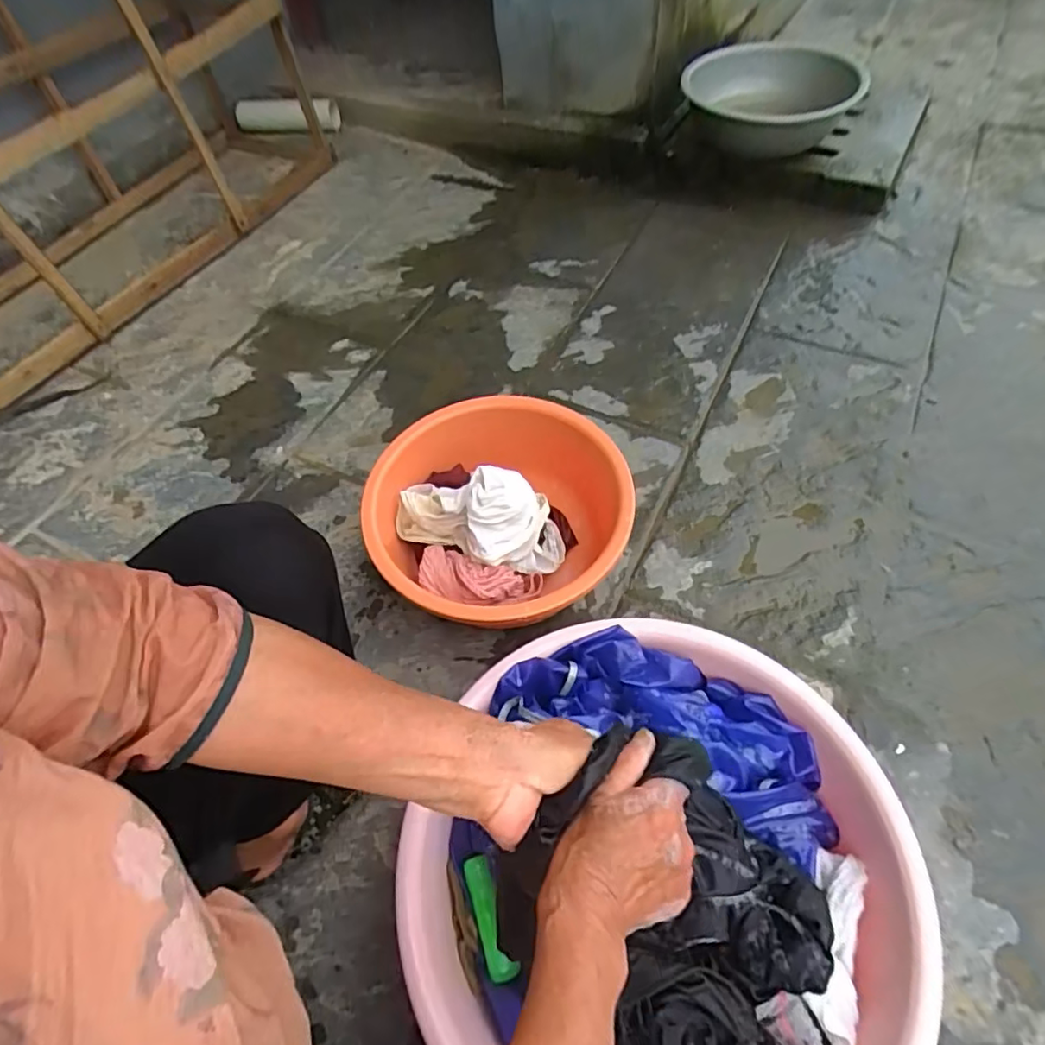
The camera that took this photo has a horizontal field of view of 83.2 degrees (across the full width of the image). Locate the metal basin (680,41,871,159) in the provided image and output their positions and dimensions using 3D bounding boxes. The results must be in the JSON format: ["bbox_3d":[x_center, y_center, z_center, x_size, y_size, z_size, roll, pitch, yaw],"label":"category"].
[{"bbox_3d":[0.560,-0.970,1.344,0.366,0.111,0.366,8,57,12],"label":"metal basin"}]

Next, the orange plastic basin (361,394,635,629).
[{"bbox_3d":[-0.029,0.001,0.827,0.337,0.163,0.337,-3,55,4],"label":"orange plastic basin"}]

